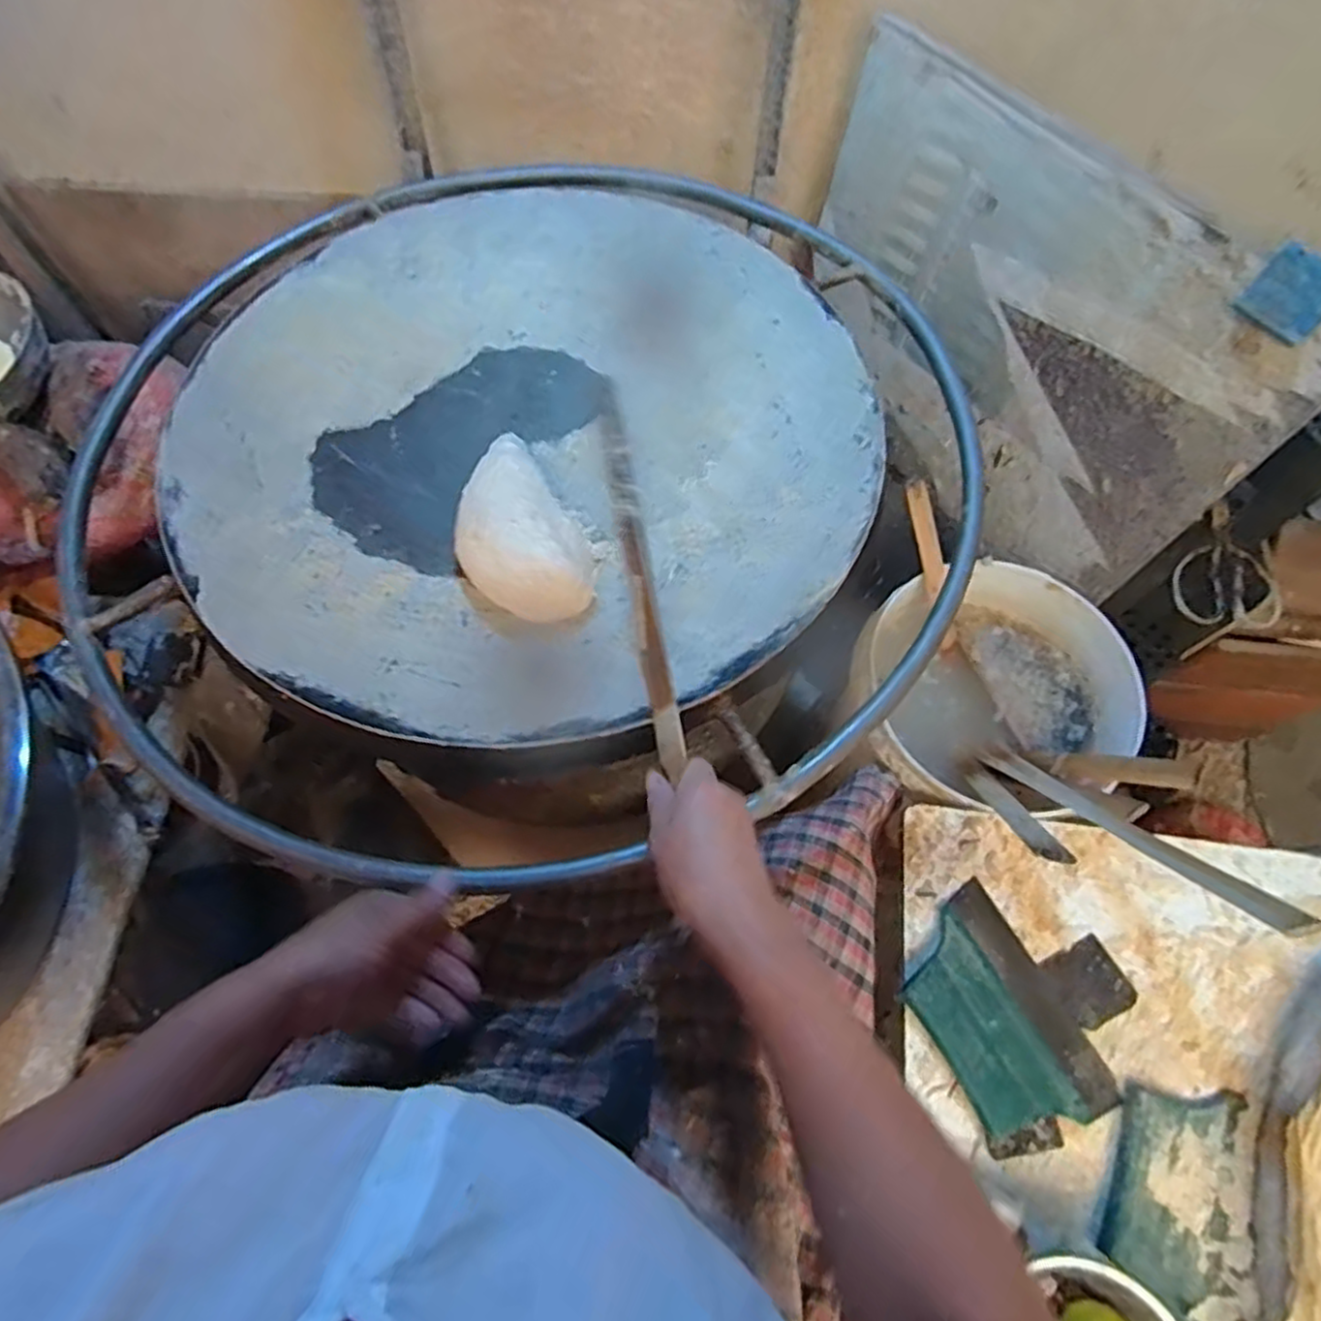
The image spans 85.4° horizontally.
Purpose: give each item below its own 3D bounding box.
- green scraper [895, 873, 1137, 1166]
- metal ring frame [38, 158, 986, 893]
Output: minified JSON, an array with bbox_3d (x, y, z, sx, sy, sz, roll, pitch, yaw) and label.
[{"bbox_3d":[0.311,0.291,0.609,0.178,0.030,0.187,-27,67,-12],"label":"green scraper"},{"bbox_3d":[-0.122,-0.223,0.674,0.812,0.029,0.825,-7,64,-3],"label":"metal ring frame"}]

